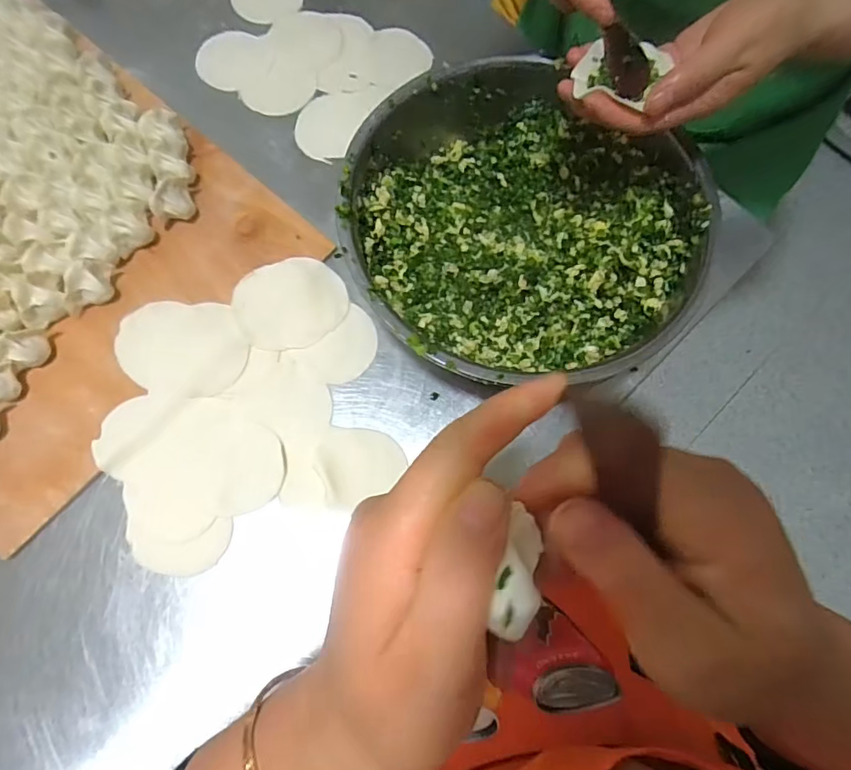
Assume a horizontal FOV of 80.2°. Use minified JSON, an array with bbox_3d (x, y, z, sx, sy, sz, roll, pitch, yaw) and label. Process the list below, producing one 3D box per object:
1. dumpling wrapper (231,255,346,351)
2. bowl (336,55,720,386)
[{"bbox_3d":[-0.116,-0.070,0.436,0.092,0.011,0.076,-14,75,-5],"label":"dumpling wrapper"},{"bbox_3d":[0.074,-0.118,0.415,0.263,0.089,0.254,0,74,-1],"label":"bowl"}]

